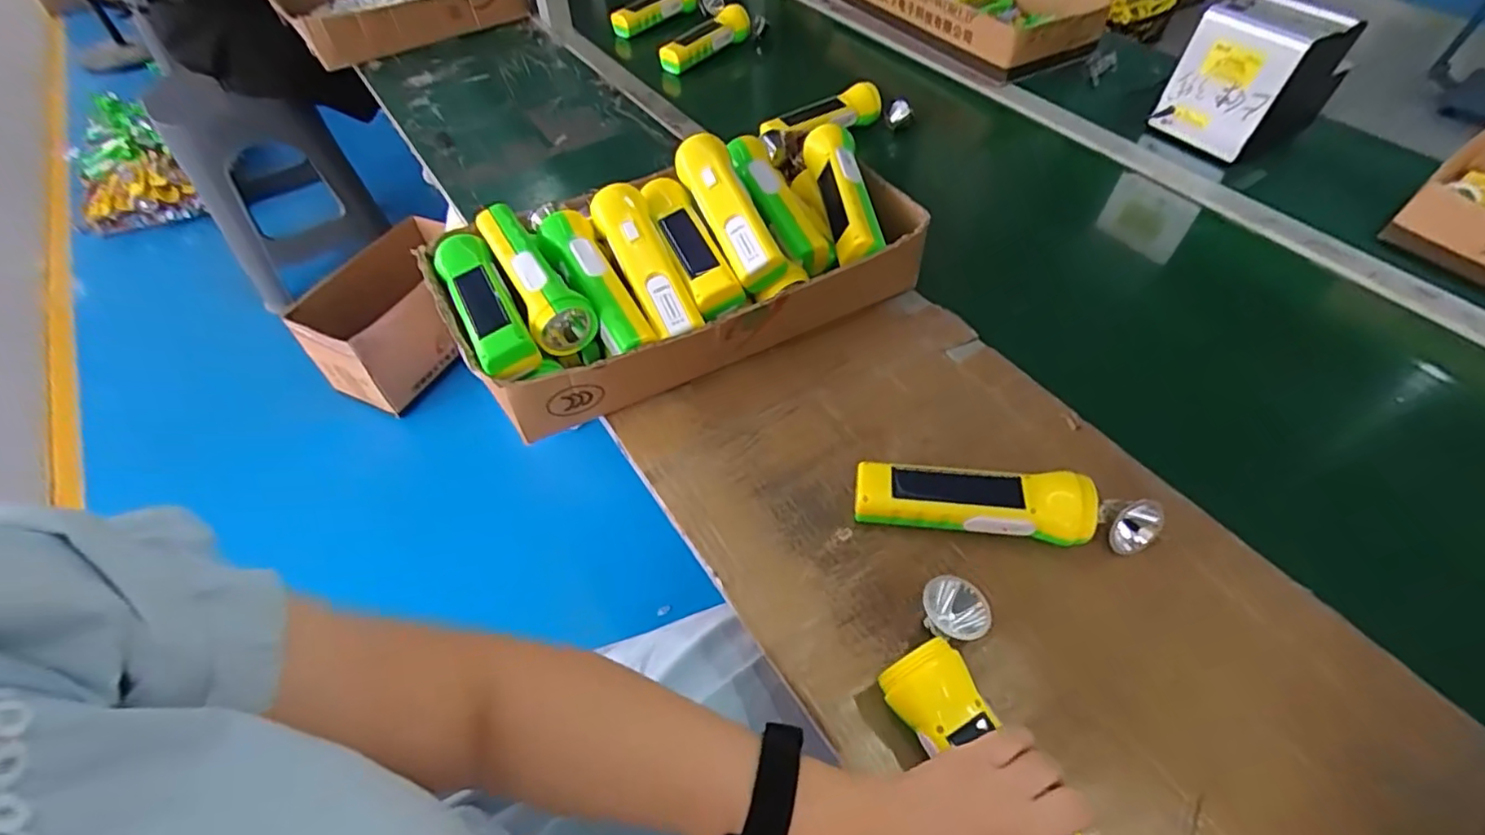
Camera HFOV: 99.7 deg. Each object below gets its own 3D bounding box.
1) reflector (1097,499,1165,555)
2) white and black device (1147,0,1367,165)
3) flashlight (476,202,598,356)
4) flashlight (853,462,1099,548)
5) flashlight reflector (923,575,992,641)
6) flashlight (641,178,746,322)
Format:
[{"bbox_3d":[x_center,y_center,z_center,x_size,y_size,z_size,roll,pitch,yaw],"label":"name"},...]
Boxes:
[{"bbox_3d":[0.284,0.078,0.464,0.039,0.036,0.040,-1,51,1],"label":"reflector"},{"bbox_3d":[0.642,-0.431,0.786,0.151,0.134,0.135,-31,57,-22],"label":"white and black device"},{"bbox_3d":[-0.178,-0.123,0.542,0.053,0.047,0.161,-25,55,-18],"label":"flashlight"},{"bbox_3d":[0.167,0.063,0.465,0.163,0.047,0.042,7,52,7],"label":"flashlight"},{"bbox_3d":[0.143,0.129,0.420,0.041,0.020,0.041,-22,58,19],"label":"flashlight reflector"},{"bbox_3d":[-0.048,-0.154,0.567,0.042,0.041,0.168,-19,53,-13],"label":"flashlight"}]

